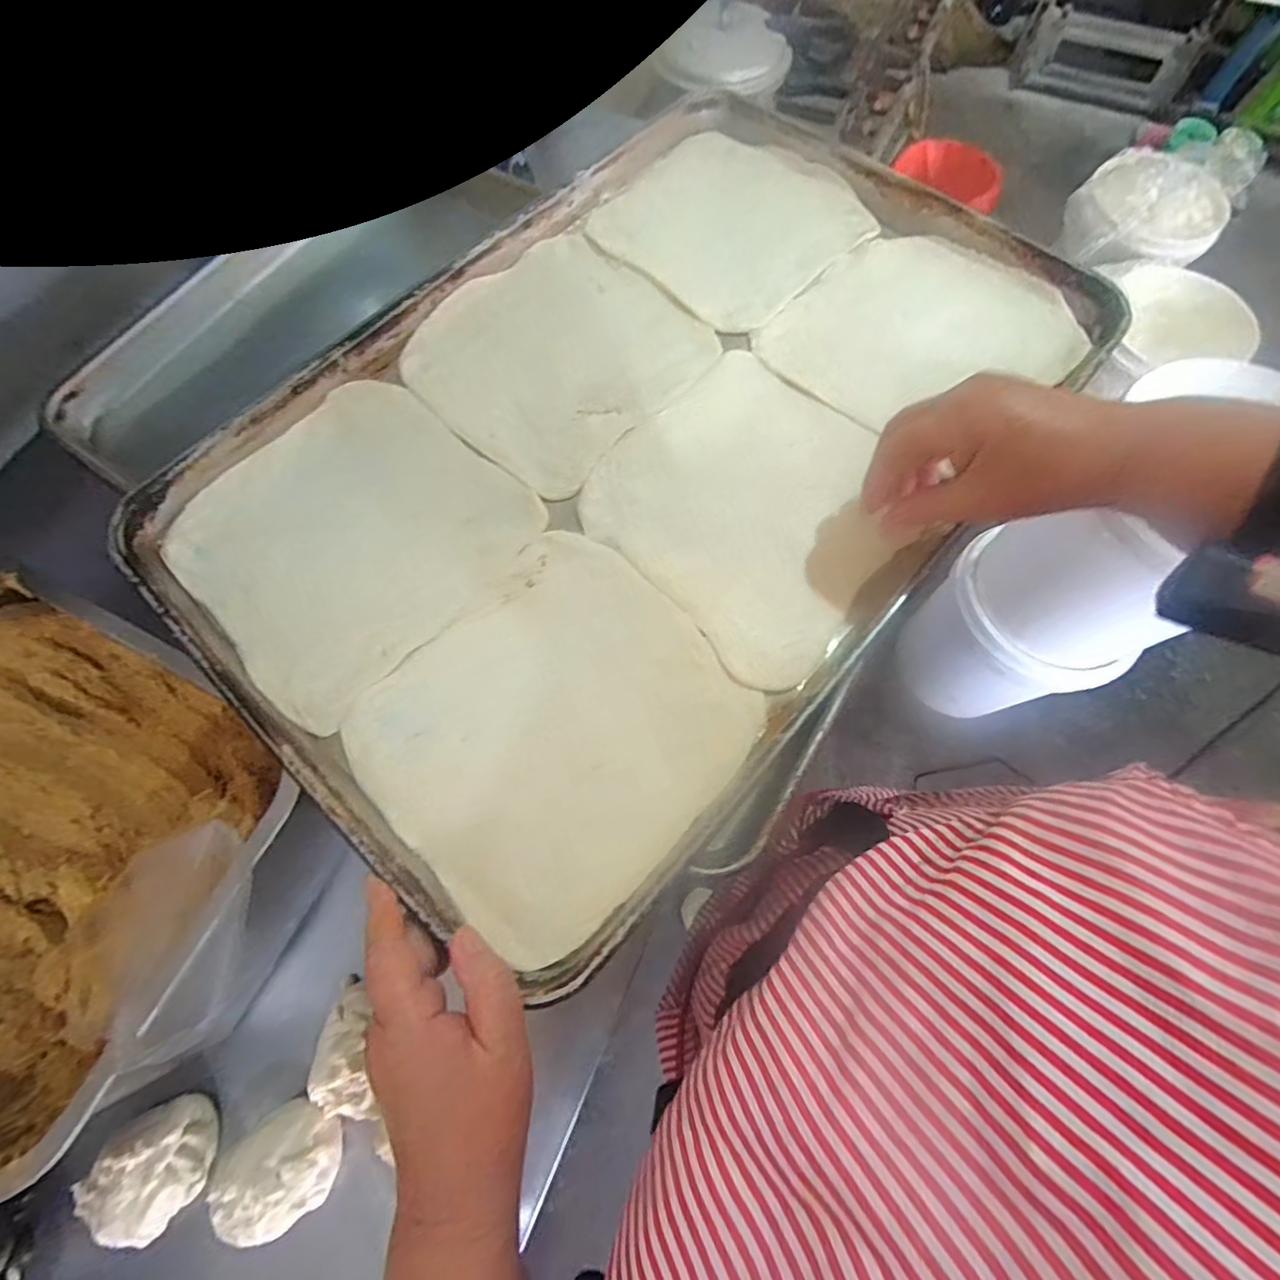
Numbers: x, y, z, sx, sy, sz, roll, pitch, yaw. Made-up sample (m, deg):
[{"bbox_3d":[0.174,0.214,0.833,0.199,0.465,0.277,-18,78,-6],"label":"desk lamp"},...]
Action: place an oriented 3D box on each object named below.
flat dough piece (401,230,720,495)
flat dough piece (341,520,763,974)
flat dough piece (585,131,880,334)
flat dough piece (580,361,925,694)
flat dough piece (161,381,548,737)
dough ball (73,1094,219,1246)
[{"bbox_3d":[-0.061,-0.213,0.429,0.184,0.006,0.190,40,75,15],"label":"flat dough piece"},{"bbox_3d":[-0.047,0.048,0.330,0.180,0.013,0.195,42,76,15],"label":"flat dough piece"},{"bbox_3d":[0.072,-0.340,0.473,0.177,0.009,0.187,-41,74,-13],"label":"flat dough piece"},{"bbox_3d":[0.077,-0.089,0.382,0.180,0.009,0.189,-41,74,-13],"label":"flat dough piece"},{"bbox_3d":[-0.188,-0.069,0.383,0.197,0.009,0.194,43,76,15],"label":"flat dough piece"},{"bbox_3d":[-0.316,0.344,0.378,0.061,0.038,0.071,43,76,15],"label":"dough ball"}]

